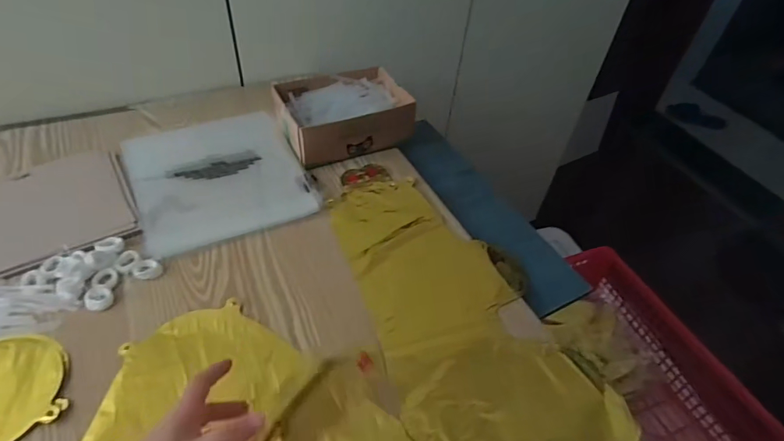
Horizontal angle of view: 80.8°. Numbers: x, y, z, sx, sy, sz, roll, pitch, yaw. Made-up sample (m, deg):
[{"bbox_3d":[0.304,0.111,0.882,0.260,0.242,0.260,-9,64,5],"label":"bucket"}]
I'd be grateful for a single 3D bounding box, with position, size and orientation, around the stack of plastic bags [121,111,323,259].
[{"bbox_3d":[-0.232,-0.062,0.621,0.210,0.017,0.218,-19,52,-21],"label":"stack of plastic bags"}]

